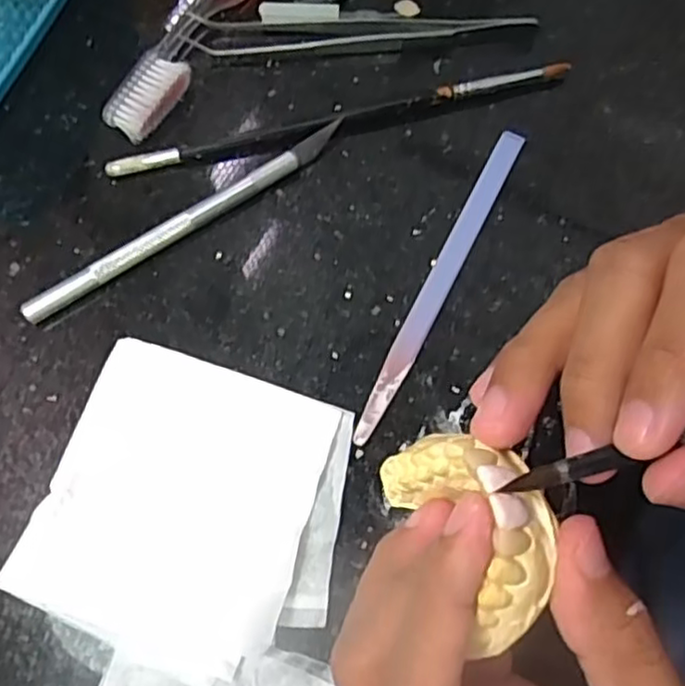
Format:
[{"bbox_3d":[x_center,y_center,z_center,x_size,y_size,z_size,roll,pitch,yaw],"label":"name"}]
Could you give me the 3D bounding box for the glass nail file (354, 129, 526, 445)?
[{"bbox_3d":[0.038,-0.025,0.257,0.010,0.004,0.137,26,73,7],"label":"glass nail file"}]

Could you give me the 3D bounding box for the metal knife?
[{"bbox_3d":[-0.057,-0.047,0.261,0.136,0.009,0.008,-34,76,-11],"label":"metal knife"}]

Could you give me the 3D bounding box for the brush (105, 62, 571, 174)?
[{"bbox_3d":[0.000,-0.091,0.276,0.187,0.008,0.007,-14,73,-6],"label":"brush"}]

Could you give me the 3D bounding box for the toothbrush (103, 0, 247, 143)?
[{"bbox_3d":[-0.039,-0.157,0.294,0.021,0.014,0.183,31,74,9],"label":"toothbrush"}]

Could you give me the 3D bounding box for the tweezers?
[{"bbox_3d":[0.007,-0.133,0.287,0.141,0.009,0.018,-4,72,-2],"label":"tweezers"}]

